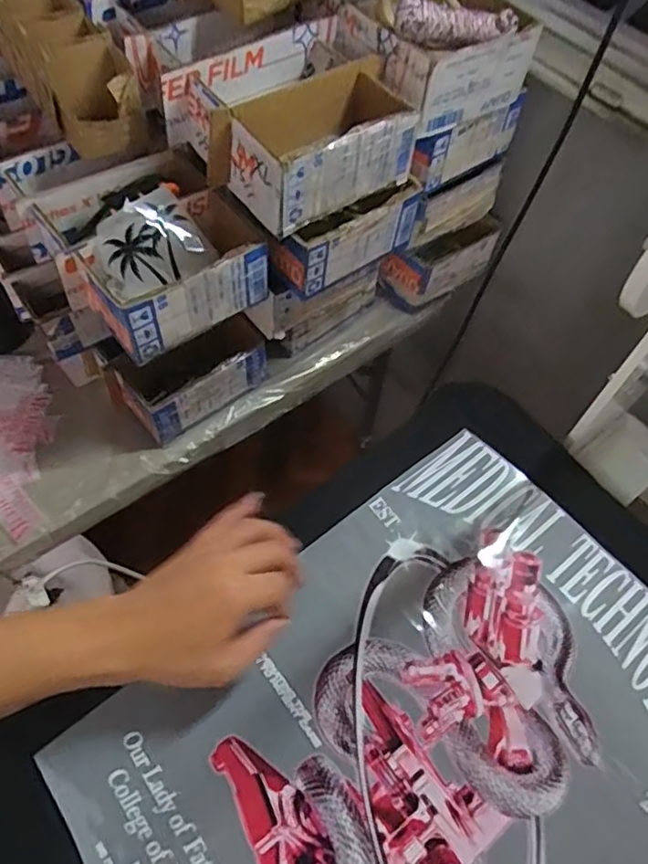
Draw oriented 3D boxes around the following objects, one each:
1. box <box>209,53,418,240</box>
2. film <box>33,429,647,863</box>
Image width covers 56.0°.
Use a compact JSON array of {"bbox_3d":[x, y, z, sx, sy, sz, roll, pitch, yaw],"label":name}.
[{"bbox_3d":[-0.001,-0.267,0.564,0.187,0.078,0.101,-32,66,-21],"label":"box"},{"bbox_3d":[0.070,0.224,0.445,0.440,0.006,0.319,-34,67,-22],"label":"film"}]

